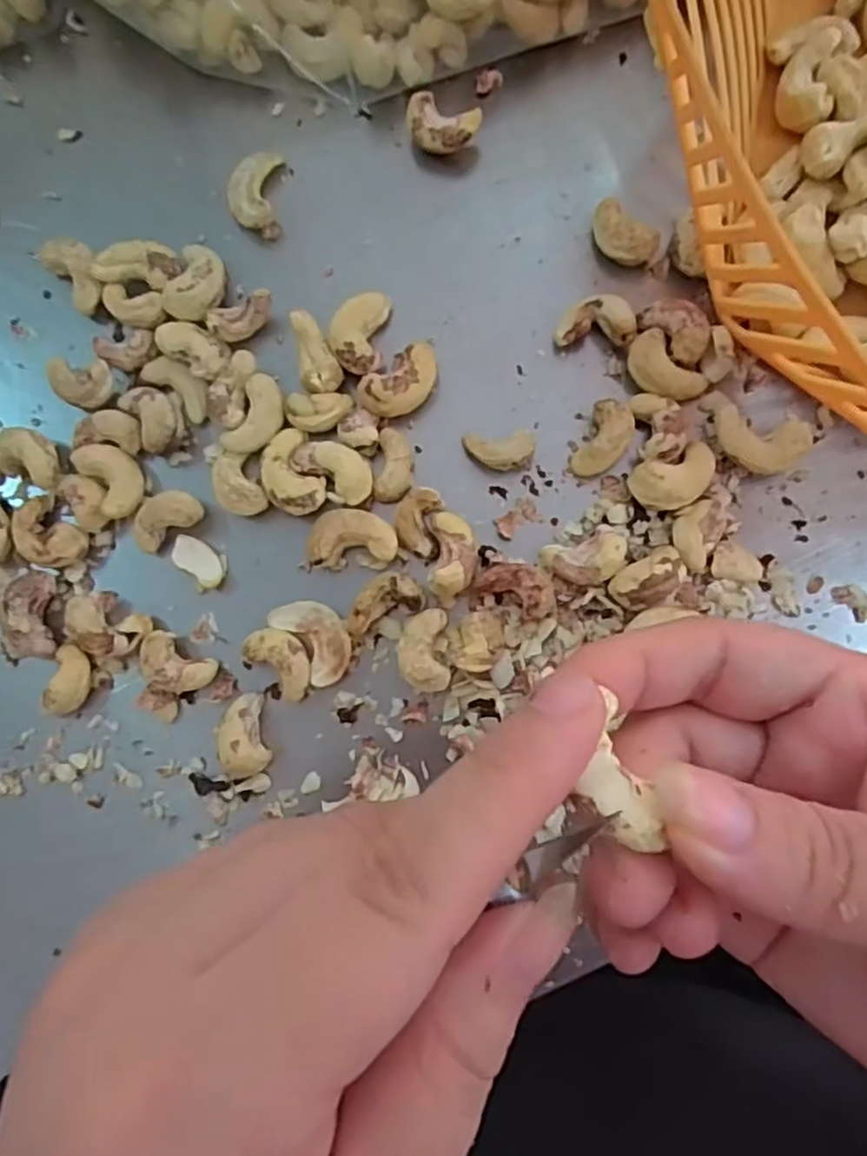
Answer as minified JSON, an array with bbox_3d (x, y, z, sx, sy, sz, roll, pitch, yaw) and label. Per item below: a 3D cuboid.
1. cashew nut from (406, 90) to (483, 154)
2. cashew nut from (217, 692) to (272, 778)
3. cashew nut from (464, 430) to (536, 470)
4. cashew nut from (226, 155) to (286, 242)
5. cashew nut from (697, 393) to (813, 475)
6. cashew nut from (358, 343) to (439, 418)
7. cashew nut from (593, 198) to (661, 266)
[{"bbox_3d":[0.002,-0.145,0.227,0.023,0.012,0.015,26,86,6],"label":"cashew nut"},{"bbox_3d":[-0.057,0.047,0.209,0.013,0.012,0.023,-15,83,2],"label":"cashew nut"},{"bbox_3d":[0.020,-0.039,0.216,0.021,0.009,0.012,-2,84,4],"label":"cashew nut"},{"bbox_3d":[-0.060,-0.129,0.234,0.016,0.007,0.029,2,84,4],"label":"cashew nut"},{"bbox_3d":[0.093,-0.043,0.208,0.032,0.012,0.018,35,87,7],"label":"cashew nut"},{"bbox_3d":[-0.010,-0.061,0.219,0.027,0.013,0.015,-35,83,0],"label":"cashew nut"},{"bbox_3d":[0.058,-0.107,0.218,0.013,0.011,0.023,-40,83,-1],"label":"cashew nut"}]

